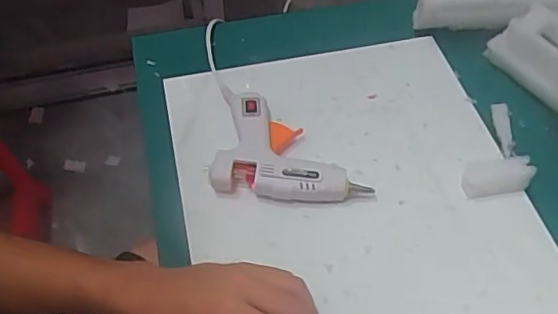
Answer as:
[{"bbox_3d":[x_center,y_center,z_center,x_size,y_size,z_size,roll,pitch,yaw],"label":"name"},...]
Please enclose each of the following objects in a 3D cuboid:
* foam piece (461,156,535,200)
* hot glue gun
[{"bbox_3d":[0.194,0.016,0.508,0.059,0.024,0.030,-6,53,-4],"label":"foam piece"},{"bbox_3d":[0.010,-0.009,0.526,0.136,0.026,0.105,7,53,6],"label":"hot glue gun"}]

